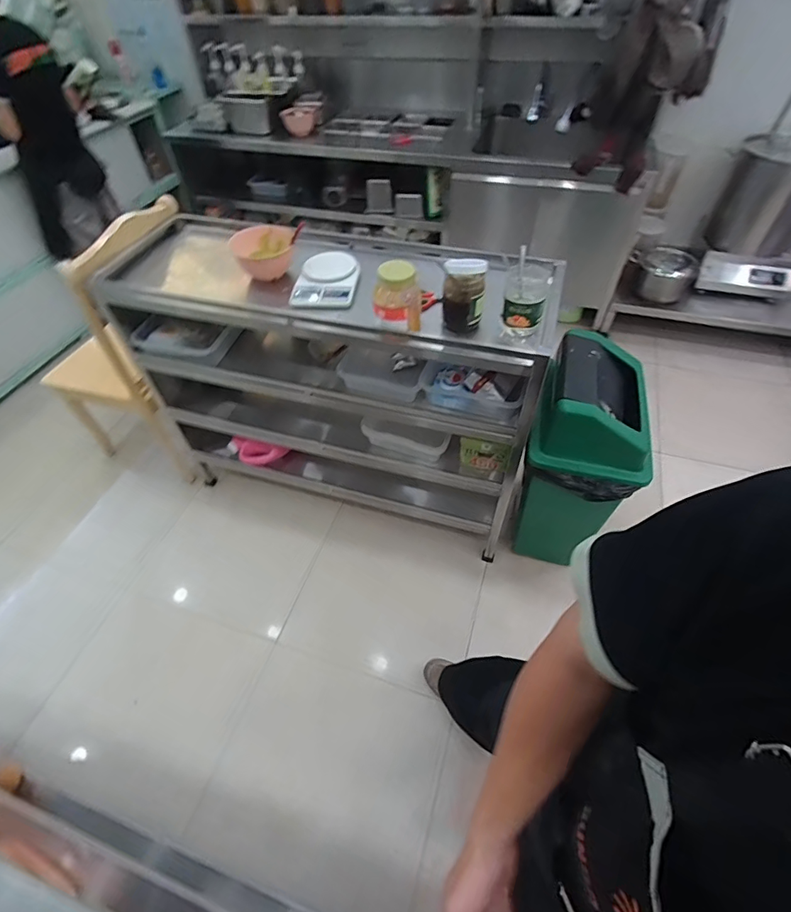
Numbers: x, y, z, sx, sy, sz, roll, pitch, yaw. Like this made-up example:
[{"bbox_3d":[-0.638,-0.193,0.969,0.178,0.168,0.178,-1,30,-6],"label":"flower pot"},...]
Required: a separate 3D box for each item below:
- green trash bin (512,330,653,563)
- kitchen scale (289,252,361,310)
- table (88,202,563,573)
[{"bbox_3d":[0.558,0.034,1.416,0.284,0.747,0.400,16,53,14],"label":"green trash bin"},{"bbox_3d":[-0.173,-0.457,1.158,0.161,0.030,0.213,6,51,7],"label":"kitchen scale"},{"bbox_3d":[-0.180,-0.251,1.454,1.162,0.925,0.418,13,53,12],"label":"table"}]

